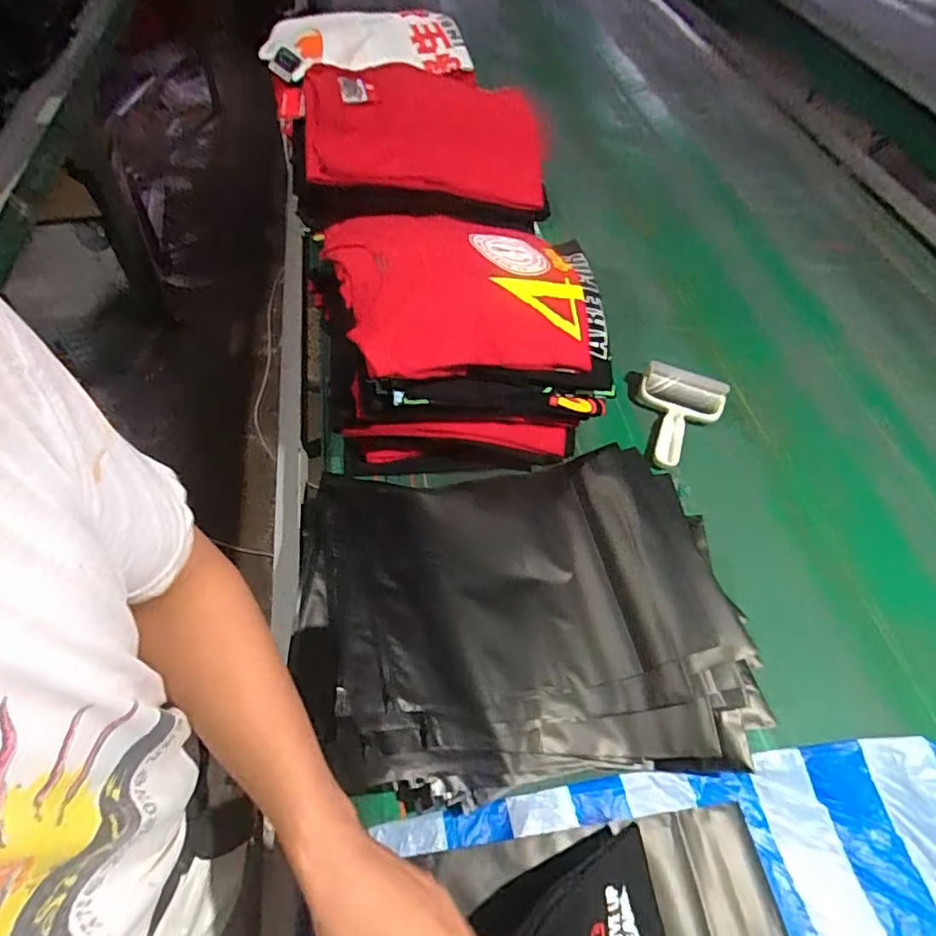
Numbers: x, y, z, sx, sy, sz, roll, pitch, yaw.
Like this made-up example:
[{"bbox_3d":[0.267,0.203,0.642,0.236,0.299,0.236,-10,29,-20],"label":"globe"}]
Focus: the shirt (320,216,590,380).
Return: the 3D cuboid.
[{"bbox_3d":[-0.006,-0.195,0.620,0.266,0.072,0.206,-12,56,-13],"label":"shirt"}]

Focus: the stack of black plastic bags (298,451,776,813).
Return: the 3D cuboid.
[{"bbox_3d":[0.051,0.142,0.594,0.431,0.091,0.335,-5,53,-8],"label":"stack of black plastic bags"}]

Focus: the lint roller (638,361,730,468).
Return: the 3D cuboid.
[{"bbox_3d":[0.295,-0.068,0.797,0.119,0.061,0.160,17,53,9],"label":"lint roller"}]

